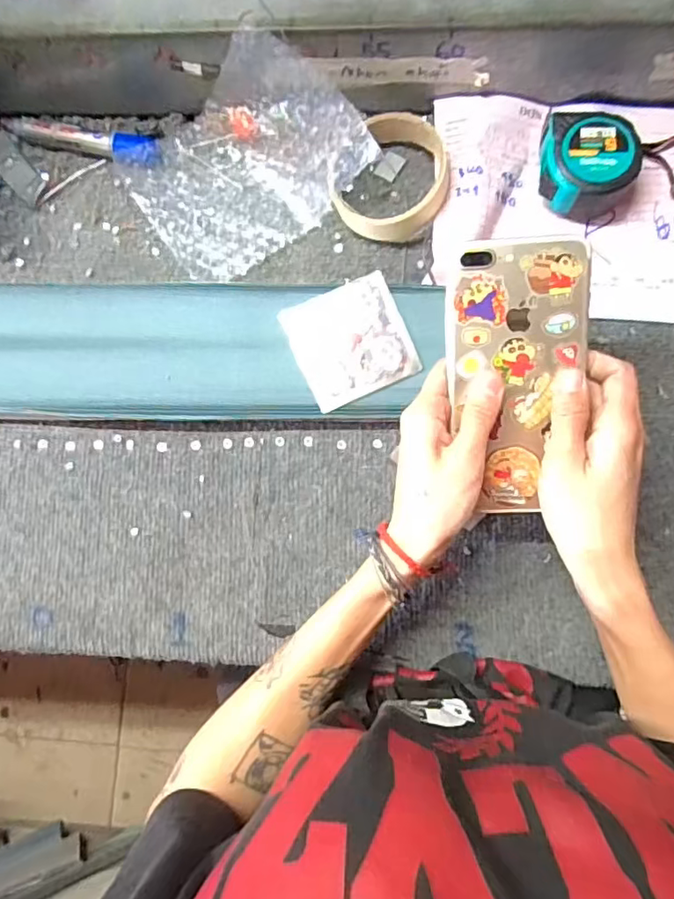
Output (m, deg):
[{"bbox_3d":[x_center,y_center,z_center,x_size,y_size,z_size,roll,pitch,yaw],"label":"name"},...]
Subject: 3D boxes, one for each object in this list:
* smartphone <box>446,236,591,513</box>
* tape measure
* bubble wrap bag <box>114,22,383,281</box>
[{"bbox_3d":[0.101,-0.038,0.324,0.074,0.006,0.151,-2,104,4],"label":"smartphone"},{"bbox_3d":[0.179,-0.201,0.403,0.067,0.037,0.064,0,85,4],"label":"tape measure"},{"bbox_3d":[-0.071,-0.211,0.410,0.160,0.058,0.124,-35,83,0],"label":"bubble wrap bag"}]

